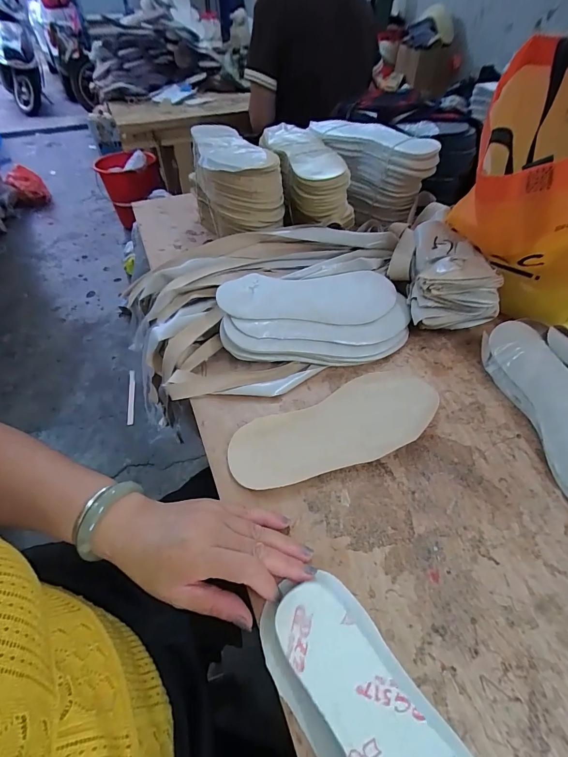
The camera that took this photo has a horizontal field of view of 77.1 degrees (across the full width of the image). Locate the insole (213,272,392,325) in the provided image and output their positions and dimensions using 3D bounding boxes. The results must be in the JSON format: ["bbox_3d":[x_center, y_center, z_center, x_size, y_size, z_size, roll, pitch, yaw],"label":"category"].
[{"bbox_3d":[0.038,-0.104,0.460,0.235,0.010,0.091,-7,58,-15],"label":"insole"}]

